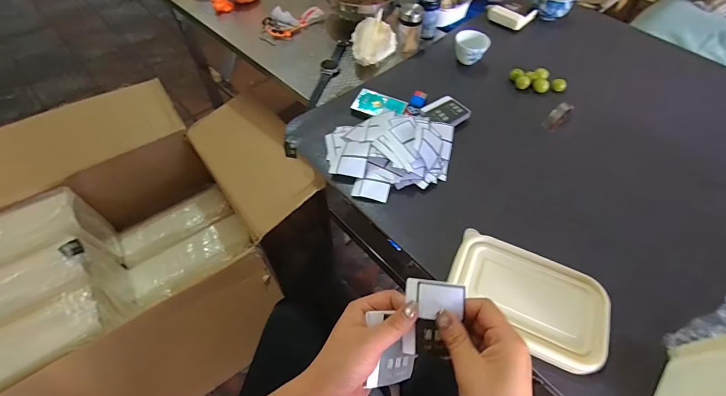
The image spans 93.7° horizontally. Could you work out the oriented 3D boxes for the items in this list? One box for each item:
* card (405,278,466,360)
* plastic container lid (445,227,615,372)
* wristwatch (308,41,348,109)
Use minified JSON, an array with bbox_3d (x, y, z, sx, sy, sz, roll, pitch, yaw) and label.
[{"bbox_3d":[0.063,0.108,0.309,0.051,0.009,0.066,6,86,20],"label":"card"},{"bbox_3d":[0.203,0.122,0.423,0.184,0.017,0.122,20,58,11],"label":"plastic container lid"},{"bbox_3d":[-0.066,-0.238,0.652,0.032,0.026,0.172,13,57,7],"label":"wristwatch"}]

